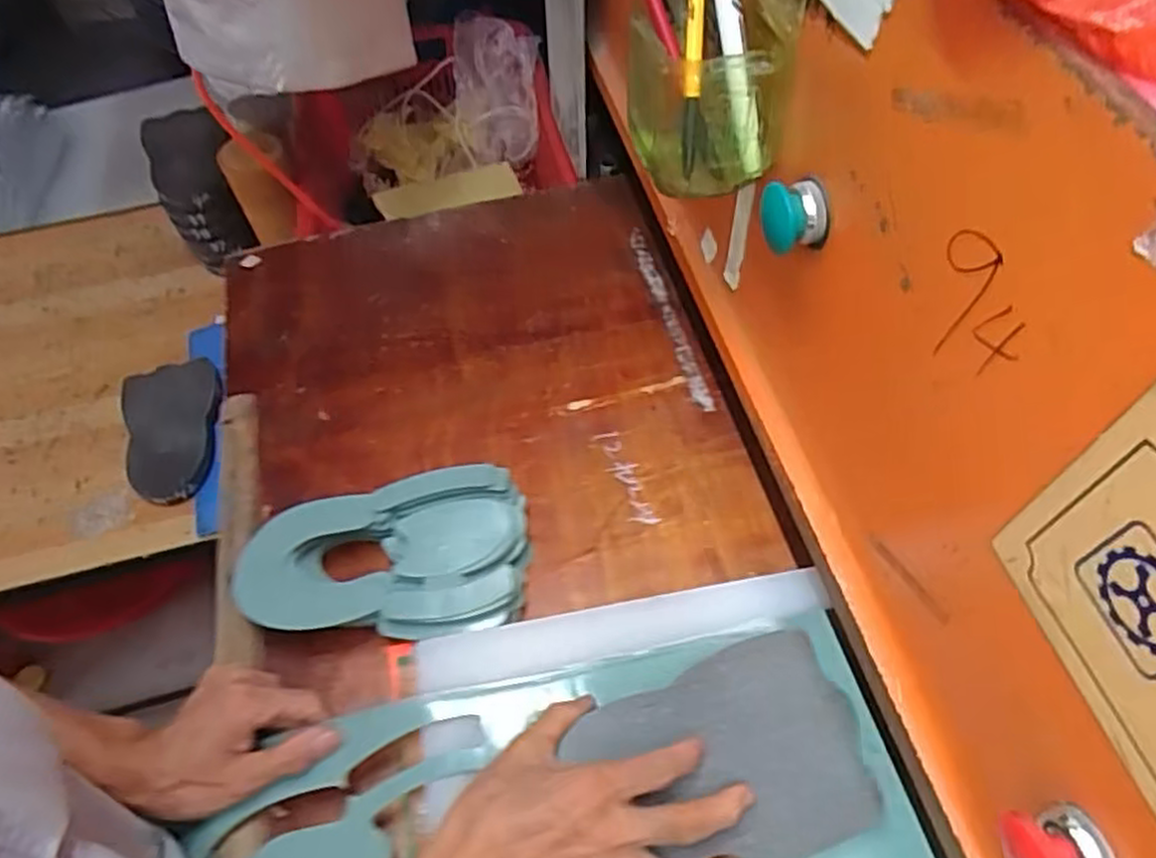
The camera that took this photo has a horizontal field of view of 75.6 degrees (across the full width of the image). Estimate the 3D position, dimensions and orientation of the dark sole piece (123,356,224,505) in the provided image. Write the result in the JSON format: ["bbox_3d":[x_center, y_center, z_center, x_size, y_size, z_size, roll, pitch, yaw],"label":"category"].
[{"bbox_3d":[-0.496,0.002,0.907,0.115,0.032,0.181,-13,58,-6],"label":"dark sole piece"}]

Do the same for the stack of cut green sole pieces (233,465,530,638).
[{"bbox_3d":[-0.145,0.107,0.575,0.209,0.050,0.122,-10,58,-4],"label":"stack of cut green sole pieces"}]

